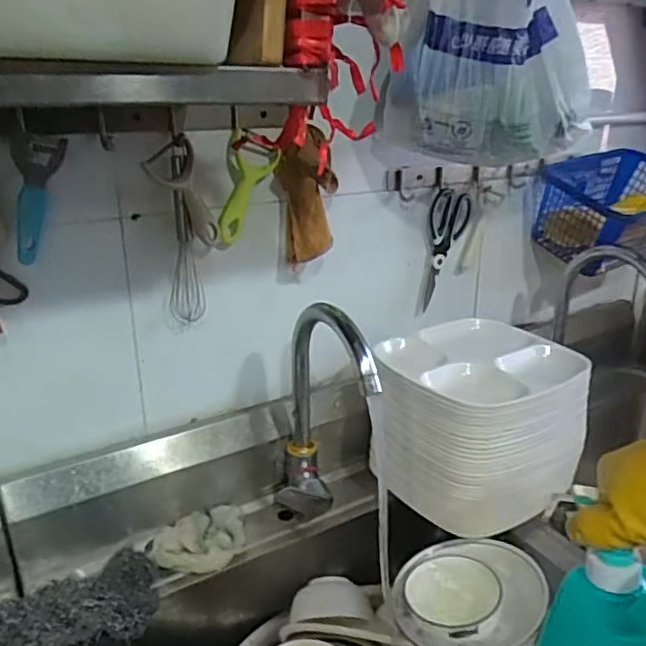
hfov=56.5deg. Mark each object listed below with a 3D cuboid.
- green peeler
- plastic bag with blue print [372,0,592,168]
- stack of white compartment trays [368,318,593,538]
[{"bbox_3d":[-0.098,-0.167,0.755,0.066,0.133,0.018,12,13,-28],"label":"green peeler"},{"bbox_3d":[0.202,-0.415,0.739,0.250,0.437,0.132,7,22,20],"label":"plastic bag with blue print"},{"bbox_3d":[0.222,0.135,0.863,0.267,0.188,0.275,13,24,31],"label":"stack of white compartment trays"}]

